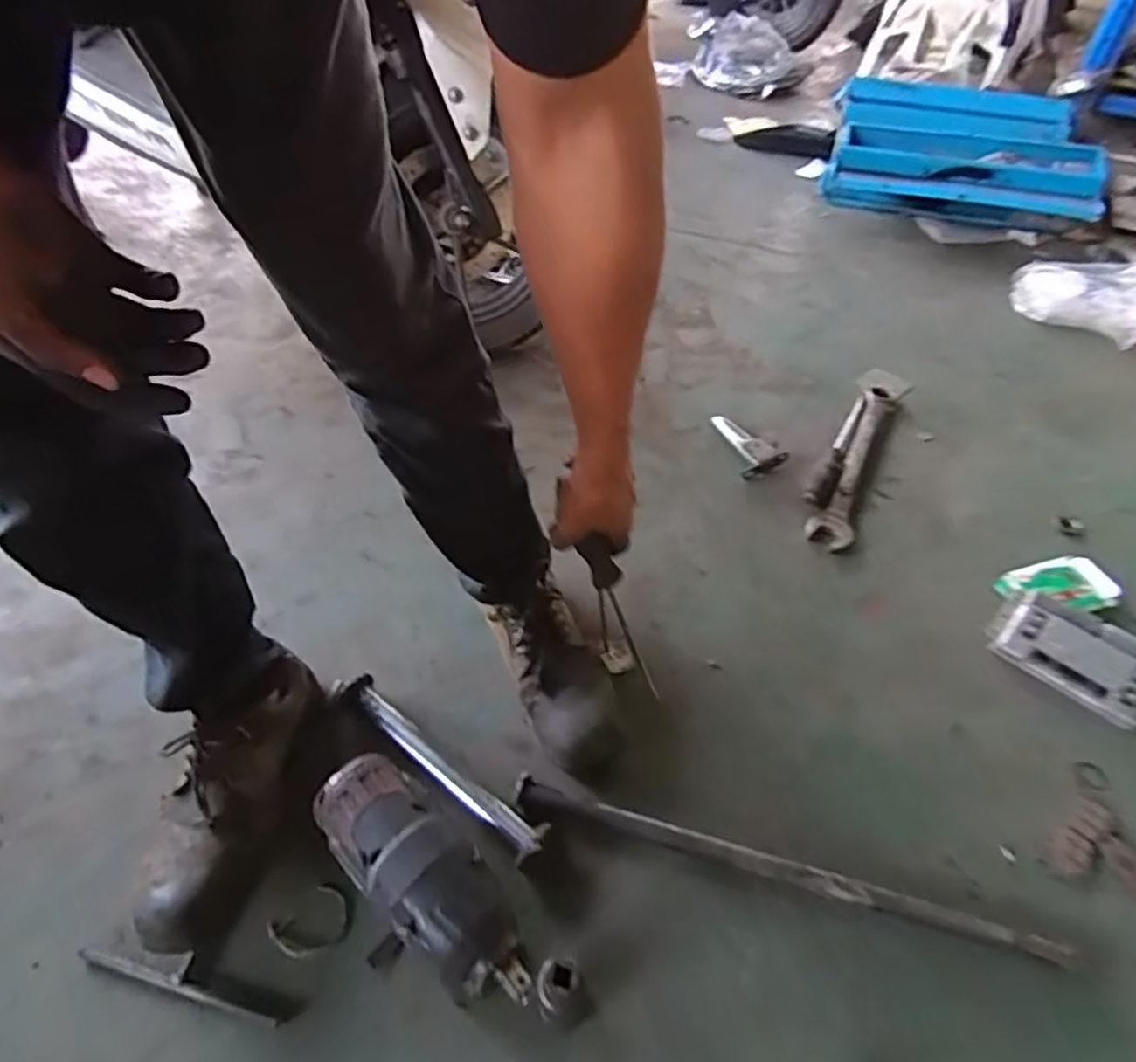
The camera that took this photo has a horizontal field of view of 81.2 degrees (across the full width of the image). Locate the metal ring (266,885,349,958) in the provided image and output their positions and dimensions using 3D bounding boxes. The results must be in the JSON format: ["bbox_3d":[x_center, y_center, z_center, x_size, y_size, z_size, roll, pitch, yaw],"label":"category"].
[{"bbox_3d":[-0.236,0.363,0.608,0.065,0.004,0.053,-32,56,-25],"label":"metal ring"}]

